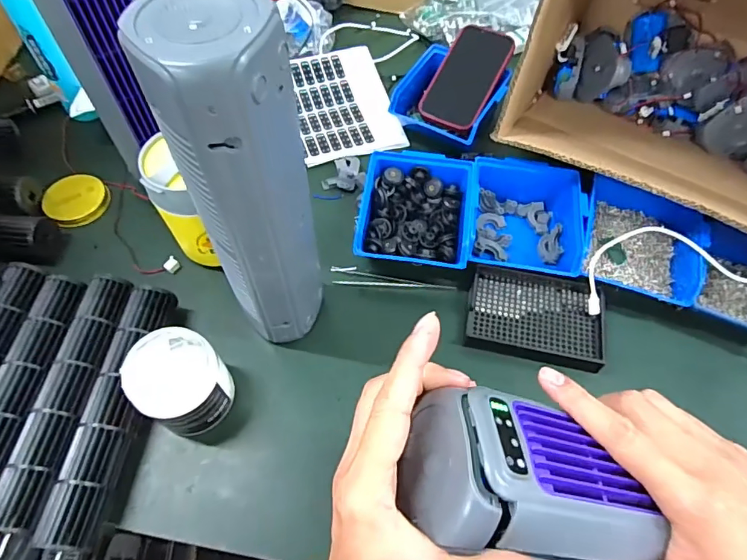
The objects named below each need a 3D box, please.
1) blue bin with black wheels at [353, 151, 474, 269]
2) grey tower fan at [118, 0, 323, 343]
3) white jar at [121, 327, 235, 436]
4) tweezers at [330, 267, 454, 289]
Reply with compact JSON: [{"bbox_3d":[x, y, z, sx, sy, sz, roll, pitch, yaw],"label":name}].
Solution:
[{"bbox_3d":[0.045,-0.073,0.526,0.112,0.060,0.131,8,59,3],"label":"blue bin with black wheels"},{"bbox_3d":[-0.087,-0.054,0.372,0.083,0.310,0.091,-12,60,-9],"label":"grey tower fan"},{"bbox_3d":[-0.169,0.090,0.424,0.072,0.081,0.078,1,59,-1],"label":"white jar"},{"bbox_3d":[0.020,-0.002,0.518,0.131,0.007,0.023,4,59,0],"label":"tweezers"}]

